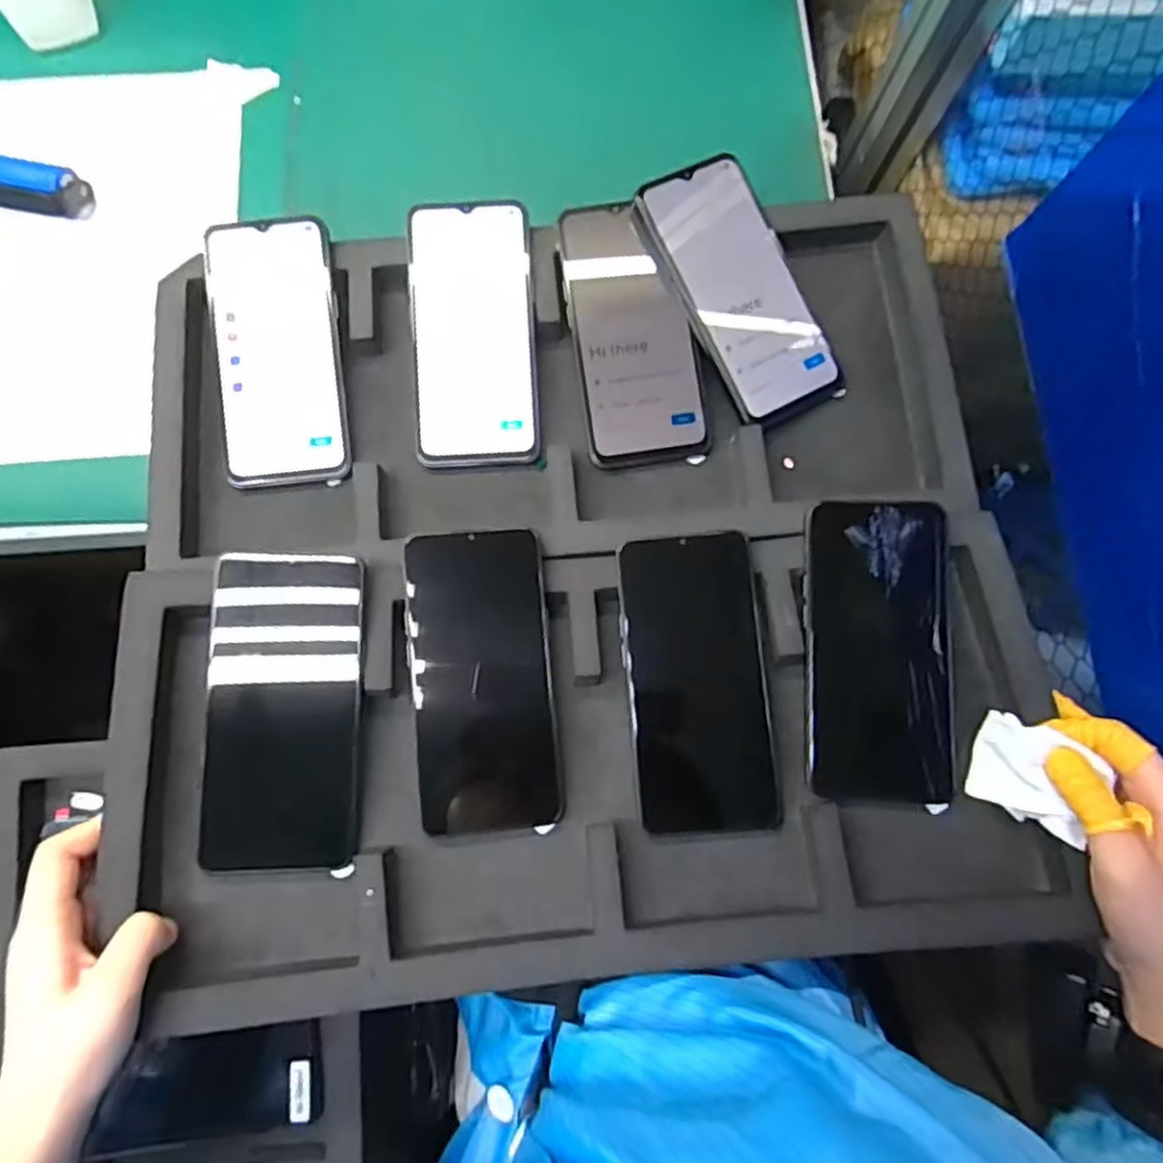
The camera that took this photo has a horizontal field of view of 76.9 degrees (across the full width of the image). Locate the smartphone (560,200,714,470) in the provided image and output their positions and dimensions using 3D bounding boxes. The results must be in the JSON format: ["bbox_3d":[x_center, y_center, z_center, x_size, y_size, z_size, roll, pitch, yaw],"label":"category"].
[{"bbox_3d":[0.032,-0.155,0.457,0.077,0.011,0.162,-9,89,1],"label":"smartphone"}]

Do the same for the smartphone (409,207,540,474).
[{"bbox_3d":[-0.068,-0.154,0.457,0.076,0.008,0.161,-3,88,-1],"label":"smartphone"}]

